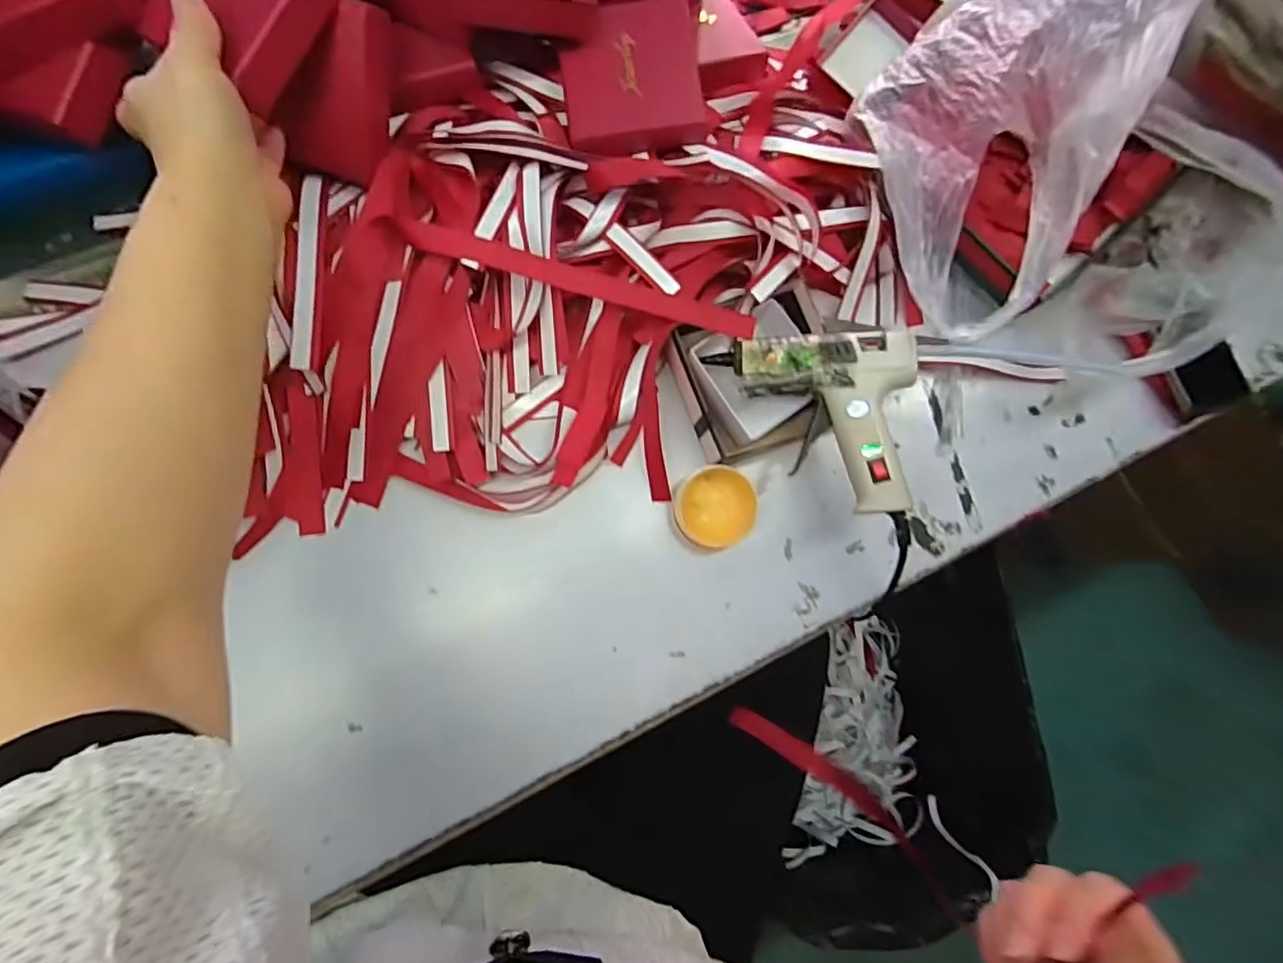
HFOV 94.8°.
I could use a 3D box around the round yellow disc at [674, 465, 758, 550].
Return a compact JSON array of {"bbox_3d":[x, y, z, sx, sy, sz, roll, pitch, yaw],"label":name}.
[{"bbox_3d":[0.048,0.017,0.392,0.051,0.022,0.052,1,80,-6],"label":"round yellow disc"}]

